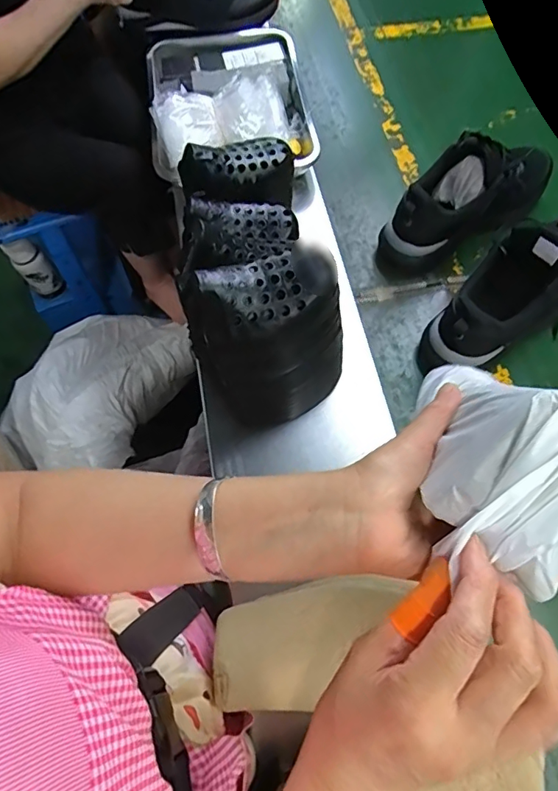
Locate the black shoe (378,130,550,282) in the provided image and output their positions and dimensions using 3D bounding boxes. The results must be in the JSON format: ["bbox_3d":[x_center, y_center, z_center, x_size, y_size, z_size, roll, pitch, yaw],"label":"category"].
[{"bbox_3d":[0.290,-0.303,0.714,0.305,0.132,0.108,-33,71,-14],"label":"black shoe"}]

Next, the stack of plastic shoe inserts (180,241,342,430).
[{"bbox_3d":[-0.009,-0.052,0.541,0.156,0.206,0.088,-28,67,-15],"label":"stack of plastic shoe inserts"}]

